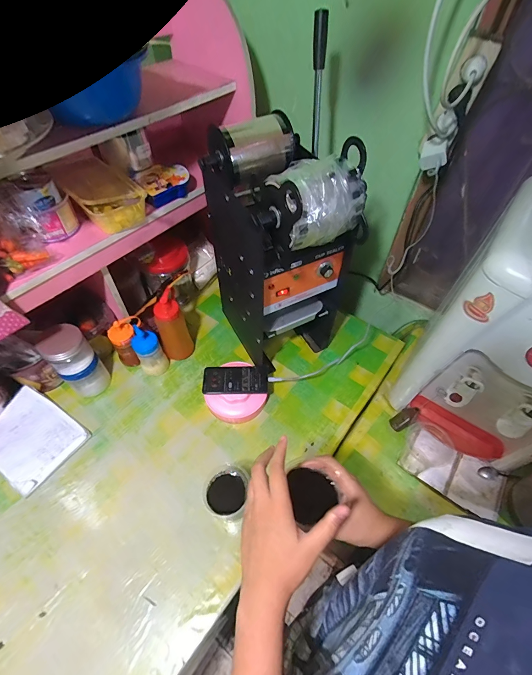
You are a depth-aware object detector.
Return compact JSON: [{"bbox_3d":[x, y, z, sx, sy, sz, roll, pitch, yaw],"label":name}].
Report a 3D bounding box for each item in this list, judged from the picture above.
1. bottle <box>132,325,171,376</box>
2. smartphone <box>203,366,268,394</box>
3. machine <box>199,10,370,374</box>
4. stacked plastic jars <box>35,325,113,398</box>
[{"bbox_3d":[-0.291,0.033,0.816,0.066,0.127,0.079,-23,57,-18],"label":"bottle"},{"bbox_3d":[-0.073,0.098,0.767,0.147,0.012,0.073,-2,52,-3],"label":"smartphone"},{"bbox_3d":[0.046,-0.170,0.722,0.245,0.521,0.286,-22,57,-18],"label":"machine"},{"bbox_3d":[-0.433,0.057,0.747,0.073,0.184,0.085,38,60,23],"label":"stacked plastic jars"}]

